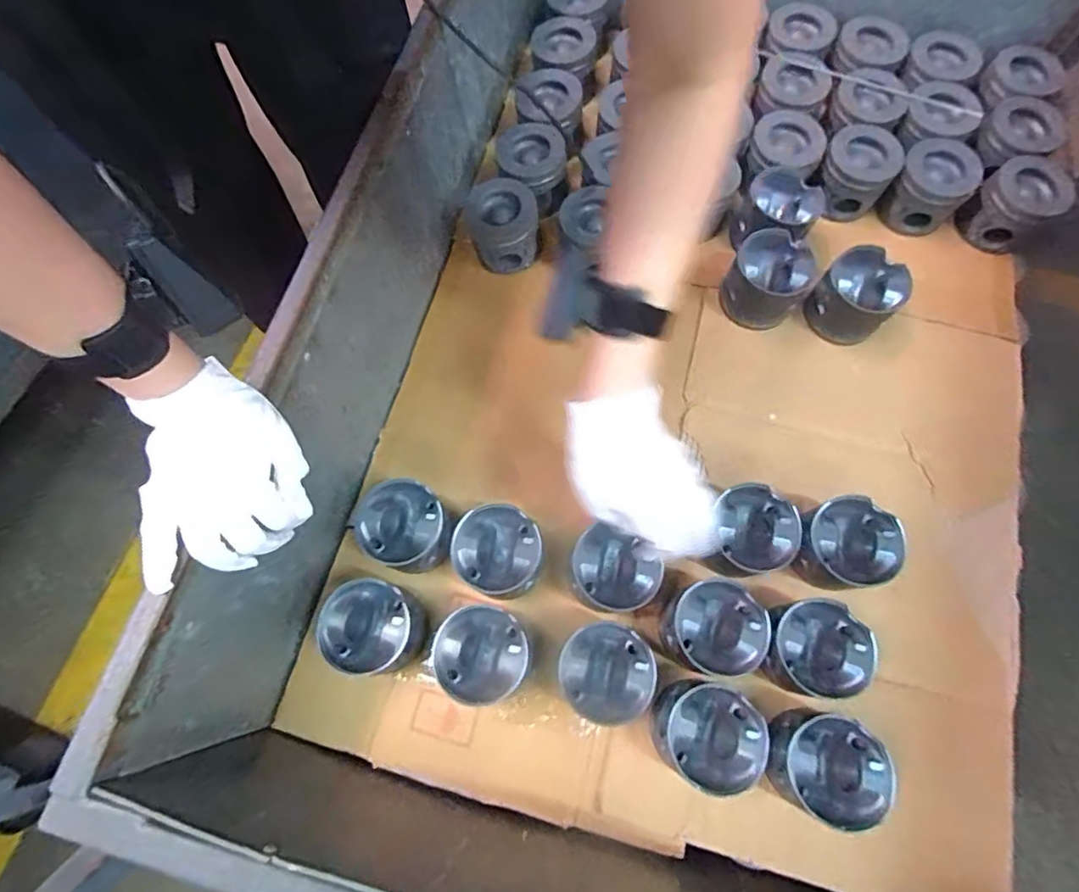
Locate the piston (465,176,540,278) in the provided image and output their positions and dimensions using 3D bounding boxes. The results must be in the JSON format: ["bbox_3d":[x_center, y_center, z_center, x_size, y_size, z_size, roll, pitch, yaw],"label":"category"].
[{"bbox_3d":[-0.047,-0.278,0.710,0.085,0.087,0.078,-11,72,-2],"label":"piston"}]

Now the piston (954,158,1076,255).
[{"bbox_3d":[0.604,-0.307,0.717,0.089,0.077,0.088,-1,72,2],"label":"piston"}]

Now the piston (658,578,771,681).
[{"bbox_3d":[0.171,0.180,0.549,0.090,0.058,0.086,-17,72,-4],"label":"piston"}]

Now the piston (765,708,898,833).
[{"bbox_3d":[0.258,0.290,0.514,0.094,0.073,0.087,-1,72,2],"label":"piston"}]

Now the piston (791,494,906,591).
[{"bbox_3d":[0.314,0.100,0.573,0.084,0.062,0.088,-1,72,2],"label":"piston"}]

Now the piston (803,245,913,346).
[{"bbox_3d":[0.378,-0.175,0.671,0.105,0.075,0.091,-41,75,-11],"label":"piston"}]

